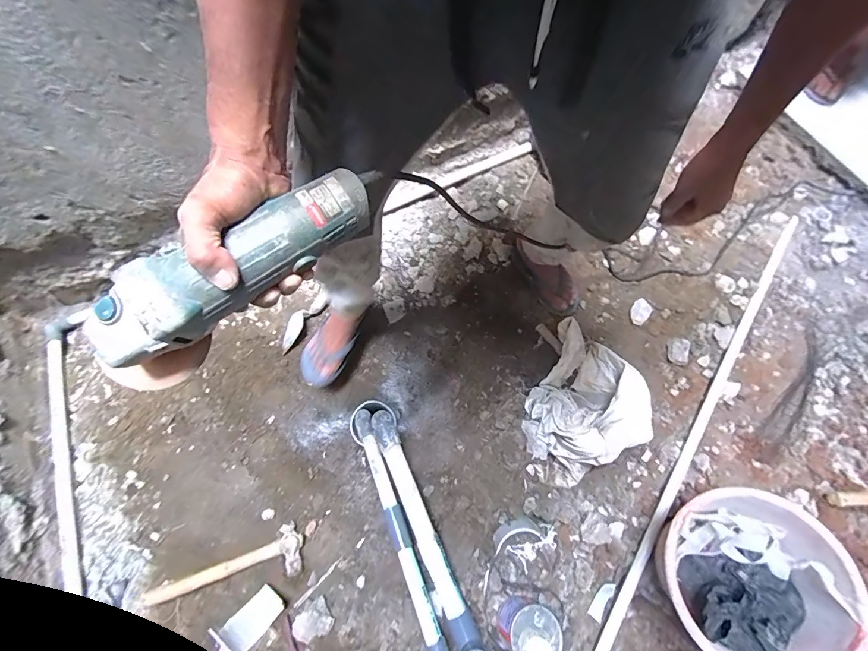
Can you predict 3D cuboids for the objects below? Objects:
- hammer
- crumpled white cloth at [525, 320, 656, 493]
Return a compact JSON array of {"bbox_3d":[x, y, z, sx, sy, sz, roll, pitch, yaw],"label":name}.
[{"bbox_3d":[-0.454,0.542,0.847,0.325,0.059,0.106,-18,69,-5],"label":"hammer"},{"bbox_3d":[0.312,0.175,0.883,0.265,0.154,0.300,-32,71,-10],"label":"crumpled white cloth"}]

